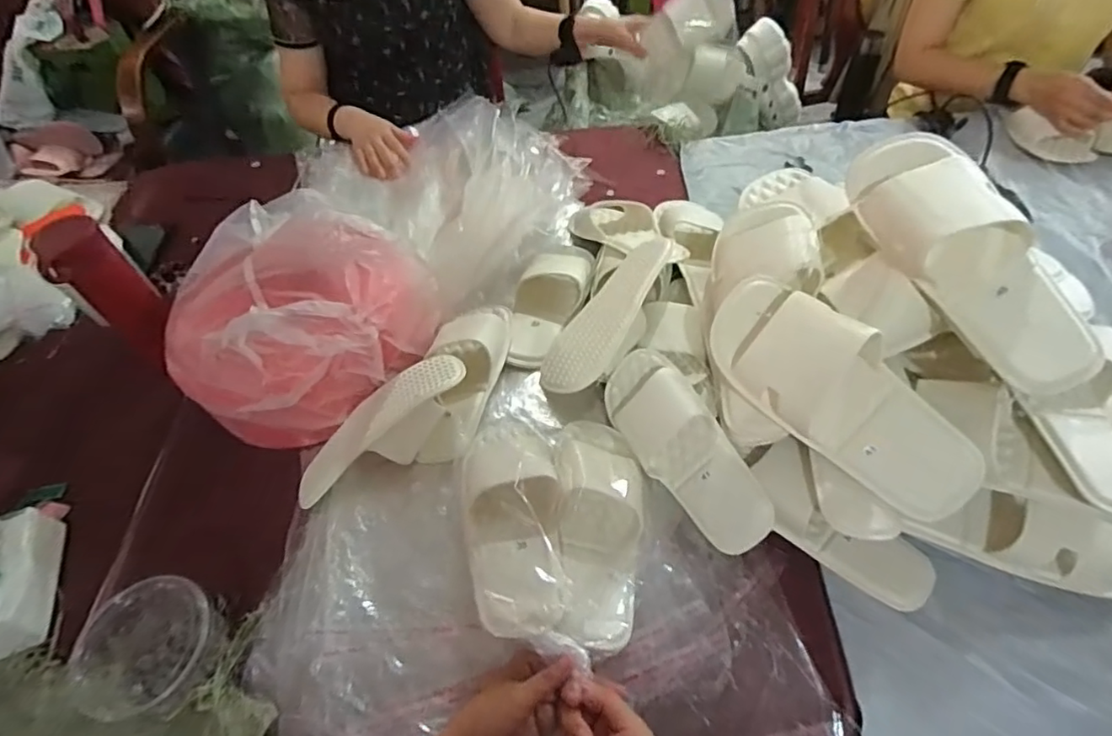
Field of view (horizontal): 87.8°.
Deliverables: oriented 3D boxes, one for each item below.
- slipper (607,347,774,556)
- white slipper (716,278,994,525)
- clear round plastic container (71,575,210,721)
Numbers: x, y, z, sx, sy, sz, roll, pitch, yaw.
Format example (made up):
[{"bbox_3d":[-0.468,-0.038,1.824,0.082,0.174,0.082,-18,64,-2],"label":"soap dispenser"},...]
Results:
[{"bbox_3d":[0.140,0.086,0.635,0.046,0.100,0.239,4,42,-51],"label":"slipper"},{"bbox_3d":[0.274,0.026,0.564,0.279,0.065,0.116,44,102,9],"label":"white slipper"},{"bbox_3d":[-0.368,0.254,0.524,0.109,0.058,0.115,-2,53,3],"label":"clear round plastic container"}]

